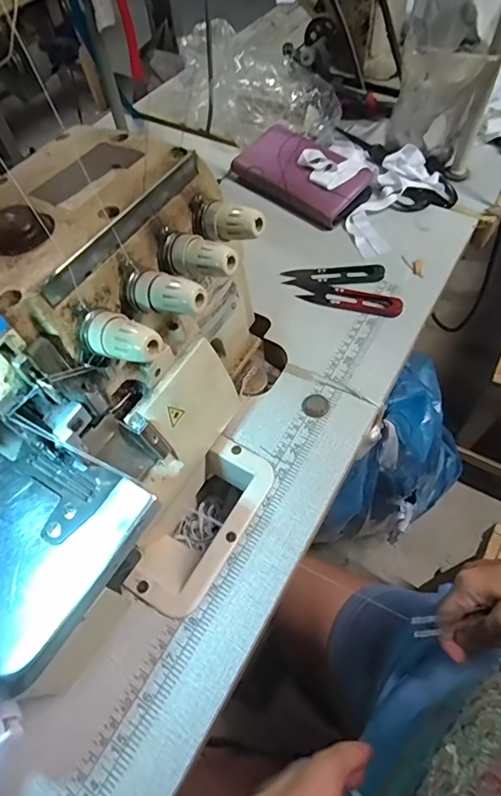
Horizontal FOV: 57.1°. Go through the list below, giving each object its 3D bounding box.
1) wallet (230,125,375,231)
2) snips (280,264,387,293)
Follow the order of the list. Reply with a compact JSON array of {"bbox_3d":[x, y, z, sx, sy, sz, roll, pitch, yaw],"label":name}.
[{"bbox_3d":[0.058,-0.264,0.542,0.162,0.039,0.086,37,67,23],"label":"wallet"},{"bbox_3d":[0.085,-0.125,0.471,0.099,0.009,0.031,0,58,3],"label":"snips"}]

